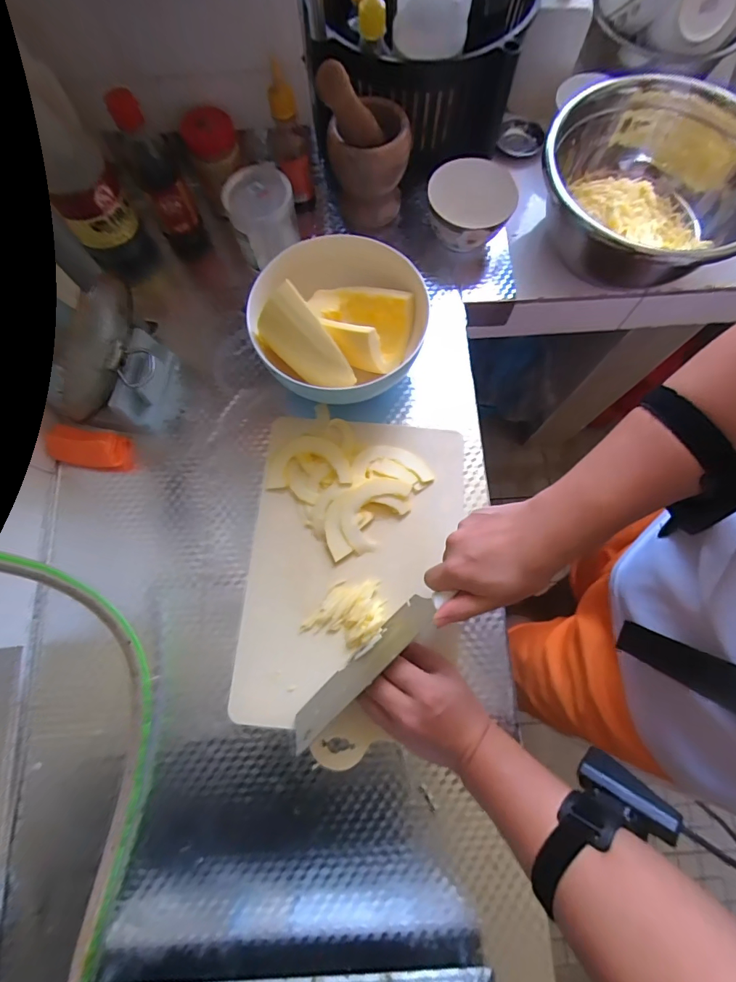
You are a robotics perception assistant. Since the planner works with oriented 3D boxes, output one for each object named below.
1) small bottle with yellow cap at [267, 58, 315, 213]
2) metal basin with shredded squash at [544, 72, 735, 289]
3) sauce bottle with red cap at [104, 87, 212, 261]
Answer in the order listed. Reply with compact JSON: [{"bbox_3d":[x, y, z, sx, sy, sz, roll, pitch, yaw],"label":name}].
[{"bbox_3d":[-0.102,-0.455,0.550,0.051,0.143,0.062,-11,76,-2],"label":"small bottle with yellow cap"},{"bbox_3d":[0.334,-0.373,0.518,0.228,0.123,0.258,-3,76,0],"label":"metal basin with shredded squash"},{"bbox_3d":[-0.261,-0.389,0.540,0.058,0.191,0.056,-33,78,-7],"label":"sauce bottle with red cap"}]

